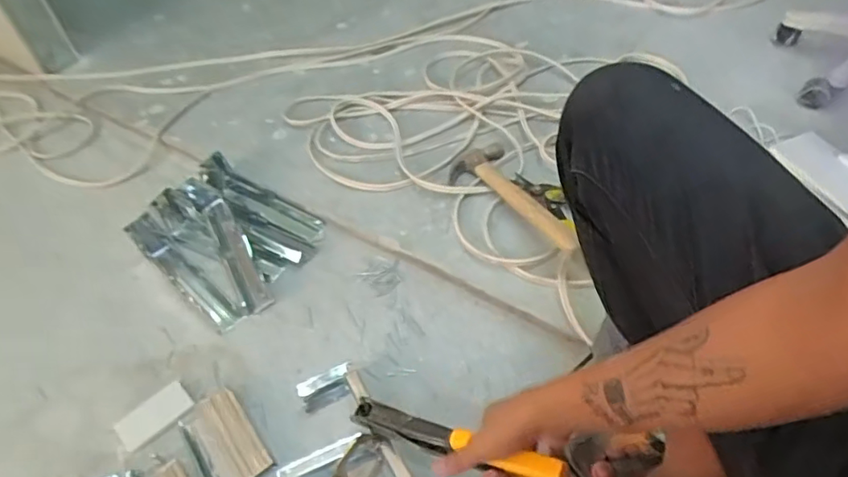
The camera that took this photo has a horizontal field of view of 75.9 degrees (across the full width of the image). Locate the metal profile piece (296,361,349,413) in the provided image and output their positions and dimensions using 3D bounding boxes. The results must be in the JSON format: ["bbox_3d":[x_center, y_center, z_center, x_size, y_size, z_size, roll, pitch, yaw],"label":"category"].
[{"bbox_3d":[-0.134,0.204,0.742,0.075,0.060,0.024,-20,51,-13],"label":"metal profile piece"}]

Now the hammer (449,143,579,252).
[{"bbox_3d":[0.144,-0.069,0.902,0.119,0.027,0.318,-23,40,-12],"label":"hammer"}]

